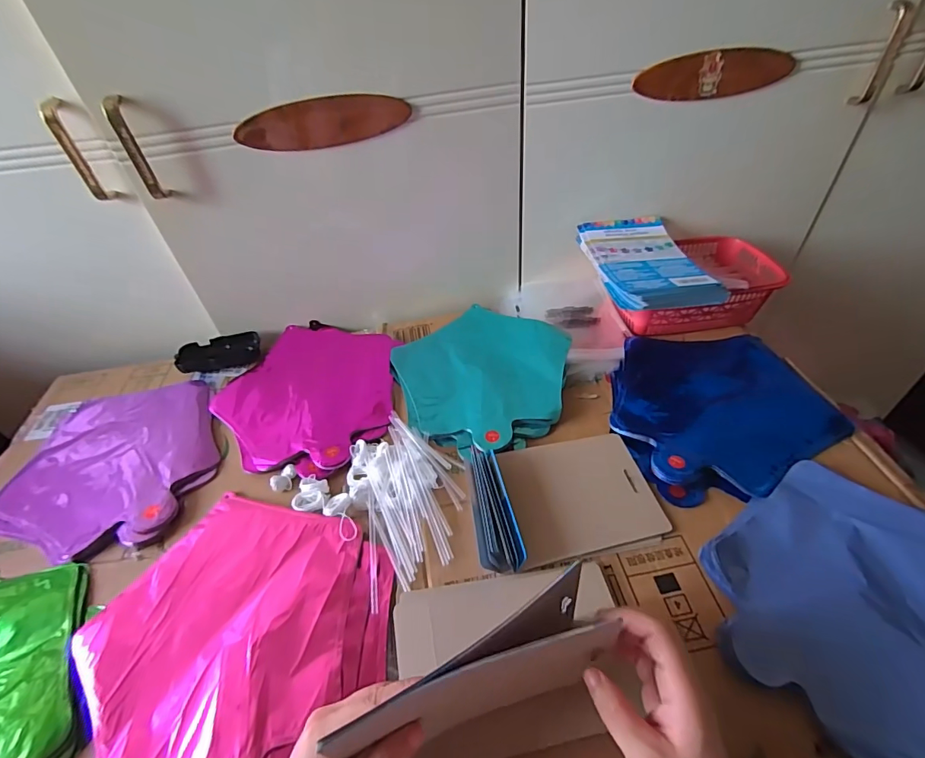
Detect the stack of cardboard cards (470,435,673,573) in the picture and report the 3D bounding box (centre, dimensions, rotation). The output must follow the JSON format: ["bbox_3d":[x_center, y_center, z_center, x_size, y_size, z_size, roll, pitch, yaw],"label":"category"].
[{"bbox_3d":[0.096,0.109,0.440,0.175,0.032,0.116,-12,45,-5],"label":"stack of cardboard cards"}]

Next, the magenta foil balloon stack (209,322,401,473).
[{"bbox_3d":[-0.200,0.015,0.585,0.220,0.019,0.253,-4,45,2],"label":"magenta foil balloon stack"}]

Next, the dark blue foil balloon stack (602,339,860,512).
[{"bbox_3d":[0.288,0.024,0.536,0.277,0.045,0.230,-24,47,-19],"label":"dark blue foil balloon stack"}]

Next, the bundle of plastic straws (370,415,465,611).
[{"bbox_3d":[-0.047,0.114,0.453,0.091,0.020,0.175,-9,45,-3],"label":"bundle of plastic straws"}]

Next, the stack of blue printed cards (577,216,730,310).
[{"bbox_3d":[0.236,-0.155,0.595,0.124,0.029,0.191,-11,45,-5],"label":"stack of blue printed cards"}]

